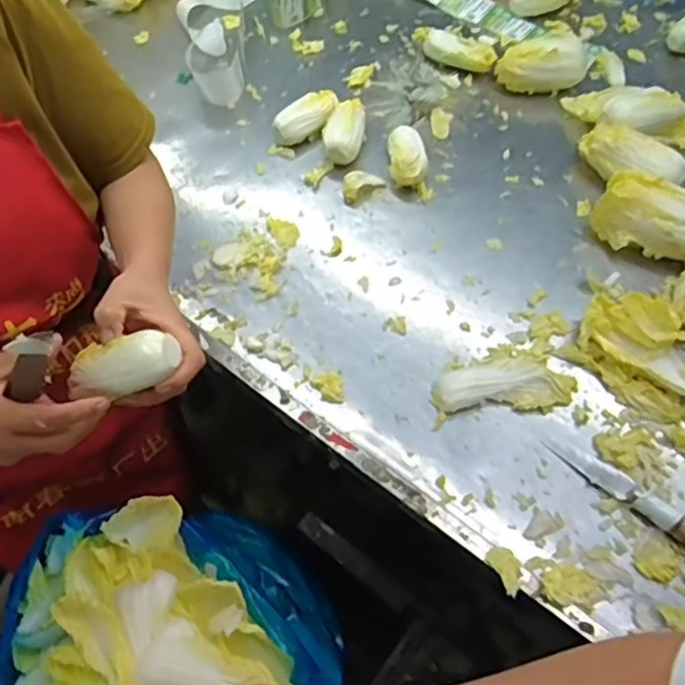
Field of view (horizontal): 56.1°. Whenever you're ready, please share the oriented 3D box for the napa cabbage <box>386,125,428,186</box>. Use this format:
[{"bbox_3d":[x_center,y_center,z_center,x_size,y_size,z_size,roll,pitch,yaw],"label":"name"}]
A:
[{"bbox_3d":[0.093,-0.265,0.918,0.054,0.048,0.094,-4,60,-2],"label":"napa cabbage"}]

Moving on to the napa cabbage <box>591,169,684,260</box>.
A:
[{"bbox_3d":[0.403,-0.163,0.839,0.144,0.072,0.091,18,62,11],"label":"napa cabbage"}]

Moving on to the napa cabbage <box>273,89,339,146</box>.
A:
[{"bbox_3d":[-0.050,-0.335,0.958,0.115,0.042,0.057,-31,64,-16],"label":"napa cabbage"}]

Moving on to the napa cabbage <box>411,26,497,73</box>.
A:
[{"bbox_3d":[0.171,-0.477,1.042,0.157,0.041,0.040,37,67,20],"label":"napa cabbage"}]

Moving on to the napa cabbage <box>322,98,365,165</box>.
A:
[{"bbox_3d":[0.003,-0.307,0.940,0.061,0.045,0.108,4,60,3],"label":"napa cabbage"}]

